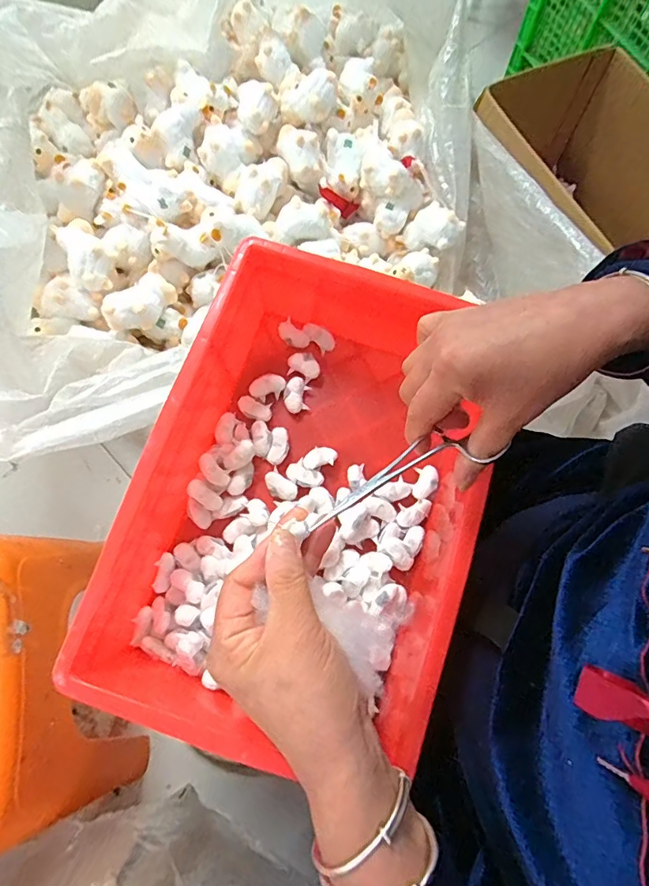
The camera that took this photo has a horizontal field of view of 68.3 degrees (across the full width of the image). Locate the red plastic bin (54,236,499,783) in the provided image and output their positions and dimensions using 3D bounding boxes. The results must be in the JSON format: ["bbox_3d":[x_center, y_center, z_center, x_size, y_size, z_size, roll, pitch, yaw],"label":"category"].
[{"bbox_3d":[-0.015,0.041,0.386,0.251,0.110,0.356,17,71,5],"label":"red plastic bin"}]

